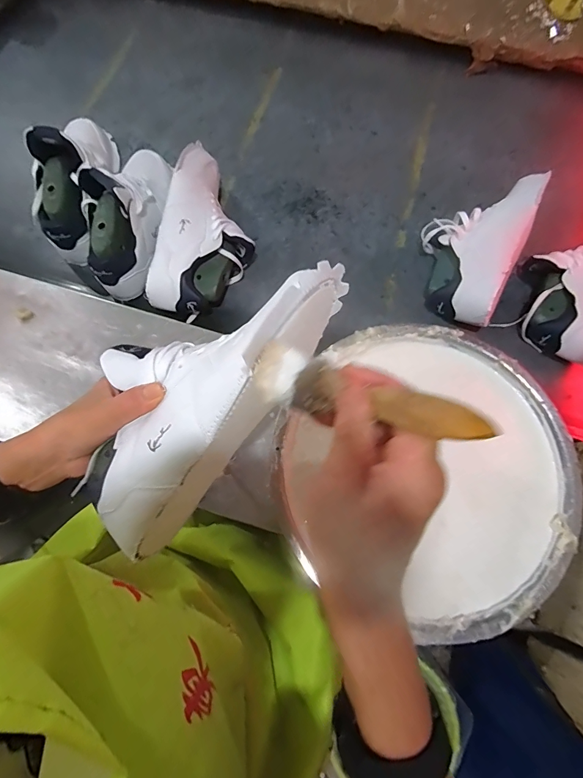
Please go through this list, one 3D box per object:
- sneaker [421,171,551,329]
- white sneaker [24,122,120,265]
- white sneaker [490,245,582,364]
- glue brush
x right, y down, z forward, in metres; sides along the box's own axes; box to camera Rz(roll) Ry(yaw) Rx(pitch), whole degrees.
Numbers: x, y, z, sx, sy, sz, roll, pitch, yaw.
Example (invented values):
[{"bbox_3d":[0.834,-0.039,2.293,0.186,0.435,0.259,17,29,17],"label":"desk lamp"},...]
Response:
[{"bbox_3d":[0.283,-0.229,0.593,0.146,0.094,0.264,25,75,6],"label":"sneaker"},{"bbox_3d":[-0.359,-0.352,0.610,0.087,0.124,0.291,1,74,-1],"label":"white sneaker"},{"bbox_3d":[0.451,-0.186,0.581,0.140,0.094,0.293,35,76,8],"label":"white sneaker"},{"bbox_3d":[0.033,0.002,0.211,0.147,0.019,0.032,15,70,40],"label":"glue brush"}]

